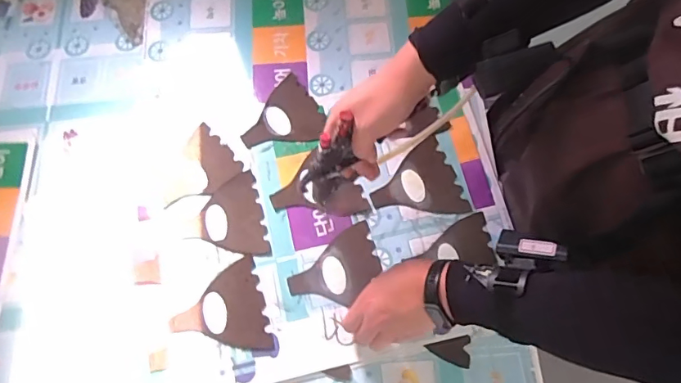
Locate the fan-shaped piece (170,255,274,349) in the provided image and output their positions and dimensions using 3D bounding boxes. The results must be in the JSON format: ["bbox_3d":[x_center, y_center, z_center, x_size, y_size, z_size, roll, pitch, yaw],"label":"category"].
[{"bbox_3d":[-0.157,0.156,0.615,0.116,0.009,0.114,-17,71,-4],"label":"fan-shaped piece"}]

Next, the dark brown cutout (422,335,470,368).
[{"bbox_3d":[0.138,0.203,0.612,0.055,0.005,0.038,5,71,3],"label":"dark brown cutout"}]

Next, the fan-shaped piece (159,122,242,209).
[{"bbox_3d":[-0.213,-0.031,0.688,0.119,0.005,0.096,-43,75,-13],"label":"fan-shaped piece"}]

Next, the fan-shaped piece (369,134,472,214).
[{"bbox_3d":[0.106,-0.006,0.674,0.121,0.007,0.114,-23,71,-7],"label":"fan-shaped piece"}]

